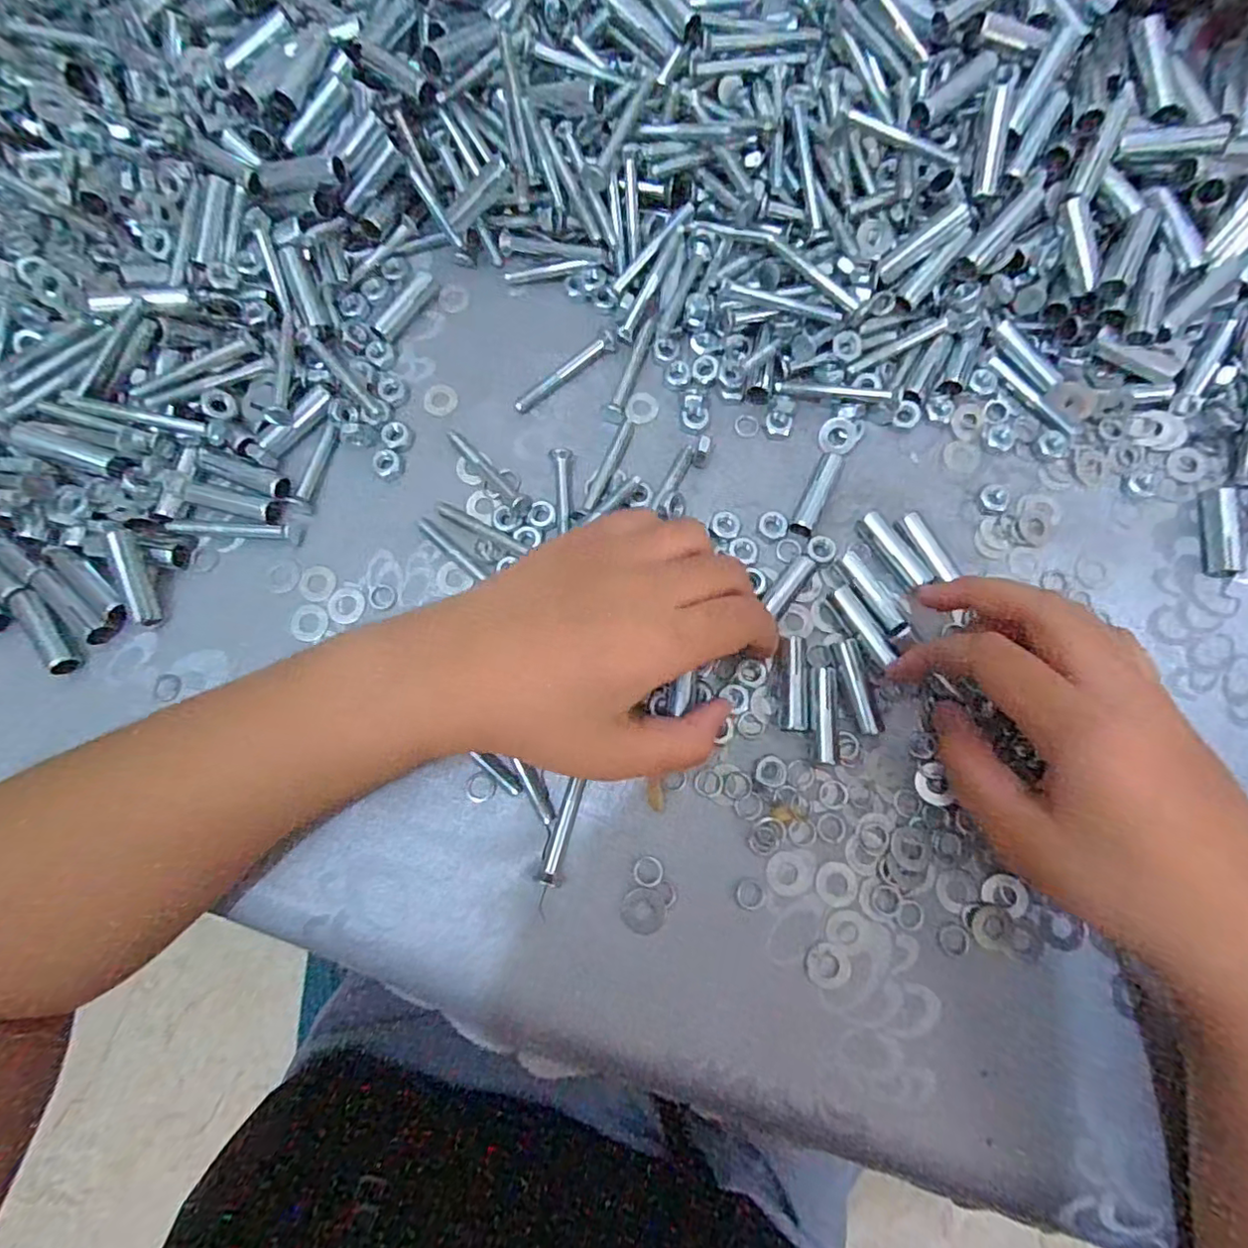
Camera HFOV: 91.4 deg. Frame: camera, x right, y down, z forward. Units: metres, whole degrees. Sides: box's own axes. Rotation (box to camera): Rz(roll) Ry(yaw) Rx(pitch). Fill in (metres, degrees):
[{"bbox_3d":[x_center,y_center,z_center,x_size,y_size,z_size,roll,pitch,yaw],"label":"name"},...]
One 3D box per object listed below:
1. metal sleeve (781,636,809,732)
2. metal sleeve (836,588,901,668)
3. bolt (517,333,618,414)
[{"bbox_3d":[0.072,0.025,0.252,0.009,0.007,0.039,8,77,2],"label":"metal sleeve"},{"bbox_3d":[0.101,0.001,0.258,0.009,0.009,0.036,-28,78,-6],"label":"metal sleeve"},{"bbox_3d":[-0.028,-0.120,0.290,0.057,0.007,0.008,-37,80,-7],"label":"bolt"}]

